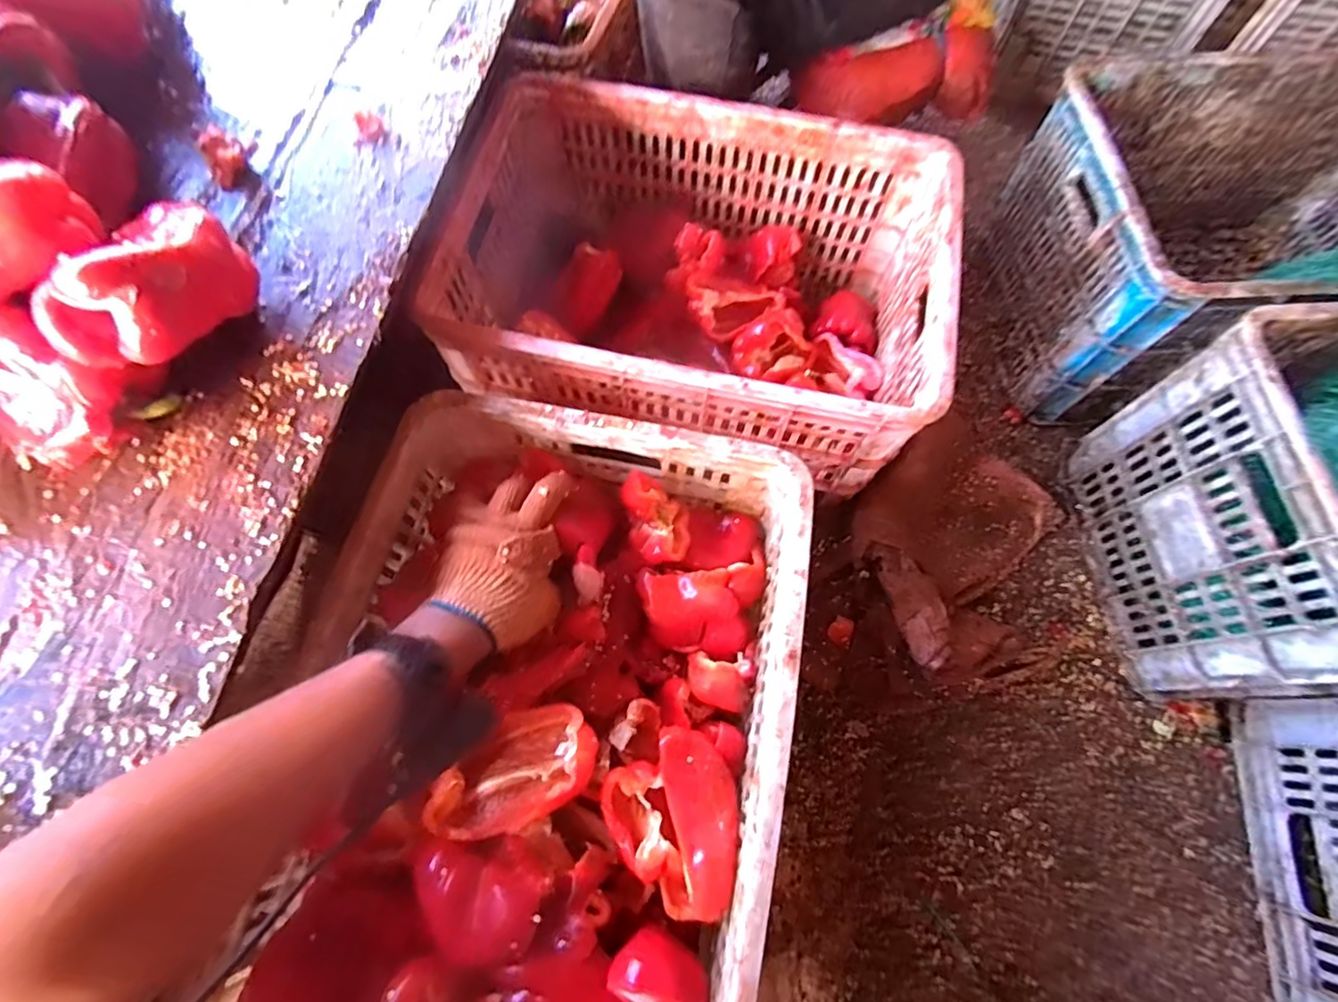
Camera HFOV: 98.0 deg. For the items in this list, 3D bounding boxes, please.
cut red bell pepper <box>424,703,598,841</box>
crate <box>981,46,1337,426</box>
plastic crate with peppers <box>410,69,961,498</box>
[{"bbox_3d":[-0.116,0.204,0.439,0.124,0.047,0.074,-30,73,-11],"label":"cut red bell pepper"},{"bbox_3d":[0.742,-0.336,0.765,0.537,0.265,0.353,-6,70,-3],"label":"crate"},{"bbox_3d":[0.032,-0.236,0.669,0.492,0.207,0.349,12,70,4],"label":"plastic crate with peppers"}]

